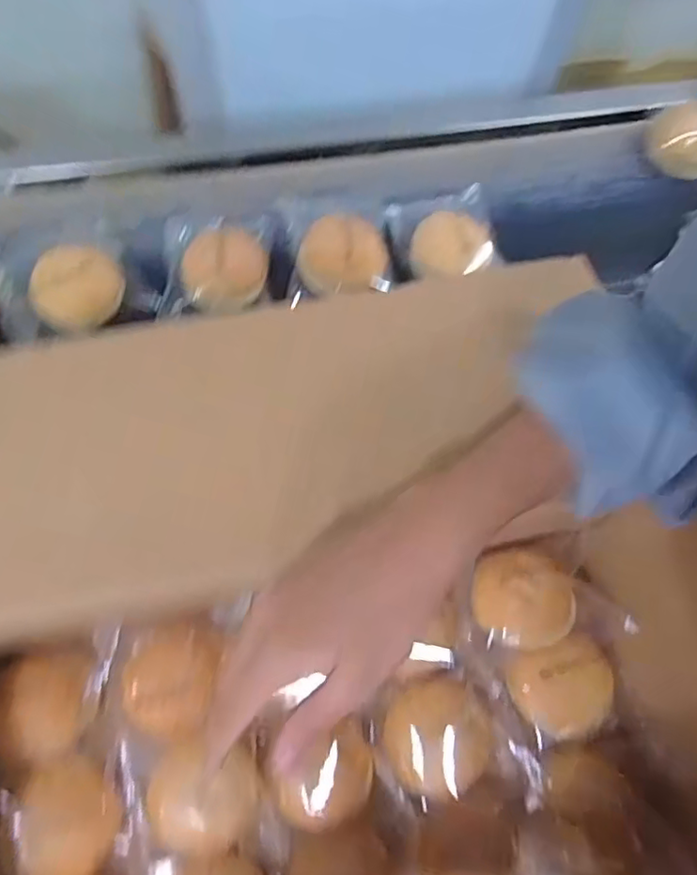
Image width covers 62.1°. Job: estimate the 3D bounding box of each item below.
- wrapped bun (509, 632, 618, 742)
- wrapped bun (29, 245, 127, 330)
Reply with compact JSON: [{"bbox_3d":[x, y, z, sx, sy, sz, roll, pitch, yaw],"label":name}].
[{"bbox_3d":[0.203,0.236,0.544,0.089,0.033,0.085,1,71,-3],"label":"wrapped bun"},{"bbox_3d":[-0.296,-0.166,0.643,0.099,0.051,0.082,-41,78,-15],"label":"wrapped bun"}]

